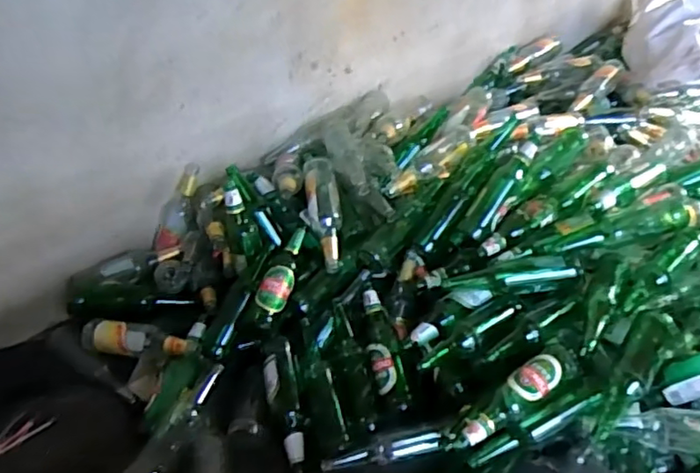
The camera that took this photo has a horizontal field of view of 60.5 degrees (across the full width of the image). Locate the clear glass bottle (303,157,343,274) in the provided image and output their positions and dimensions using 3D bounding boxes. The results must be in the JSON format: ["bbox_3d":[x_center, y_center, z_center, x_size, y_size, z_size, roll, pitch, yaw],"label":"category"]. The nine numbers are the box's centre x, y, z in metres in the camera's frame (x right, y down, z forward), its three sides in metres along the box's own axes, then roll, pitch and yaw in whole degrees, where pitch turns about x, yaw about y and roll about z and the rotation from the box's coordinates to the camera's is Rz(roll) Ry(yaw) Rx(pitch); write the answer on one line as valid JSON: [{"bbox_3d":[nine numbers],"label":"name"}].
[{"bbox_3d":[-0.049,-0.045,1.250,0.069,0.058,0.256,-4,65,-11],"label":"clear glass bottle"}]

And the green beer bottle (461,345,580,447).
[{"bbox_3d":[0.275,0.265,0.984,0.244,0.063,0.067,-32,53,-16],"label":"green beer bottle"}]

